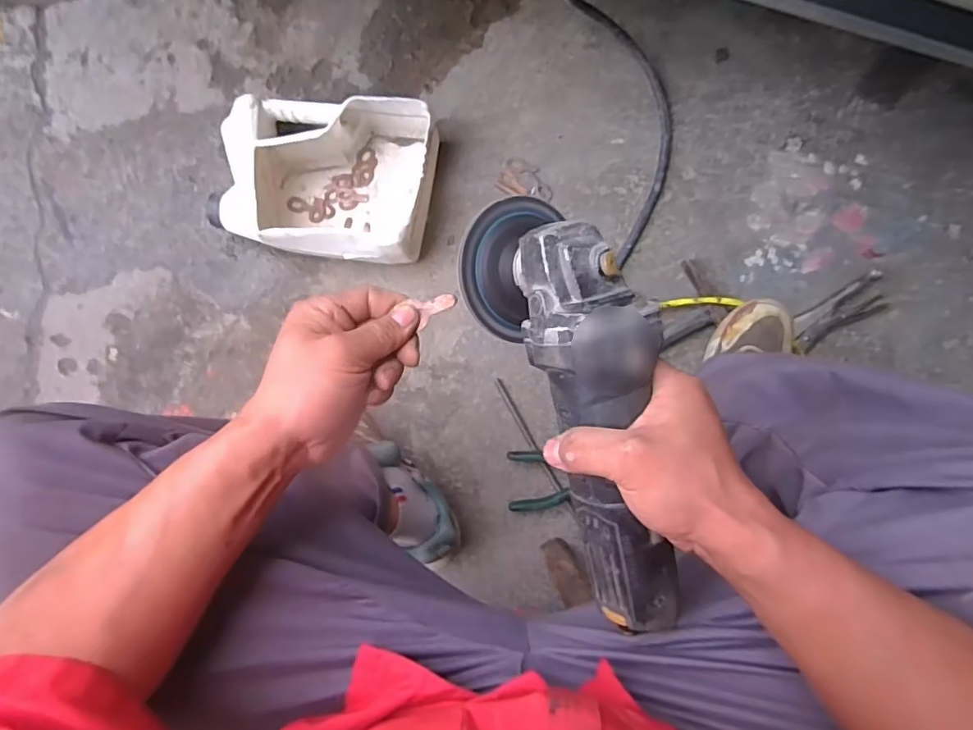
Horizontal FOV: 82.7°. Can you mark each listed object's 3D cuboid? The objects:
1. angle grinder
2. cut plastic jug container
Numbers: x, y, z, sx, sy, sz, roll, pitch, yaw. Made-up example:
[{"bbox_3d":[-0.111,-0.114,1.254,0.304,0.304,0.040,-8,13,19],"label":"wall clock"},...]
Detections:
[{"bbox_3d":[0.061,0.029,0.336,0.092,0.076,0.277,-17,92,0],"label":"angle grinder"},{"bbox_3d":[-0.221,-0.256,0.766,0.286,0.086,0.213,7,87,5],"label":"cut plastic jug container"}]

